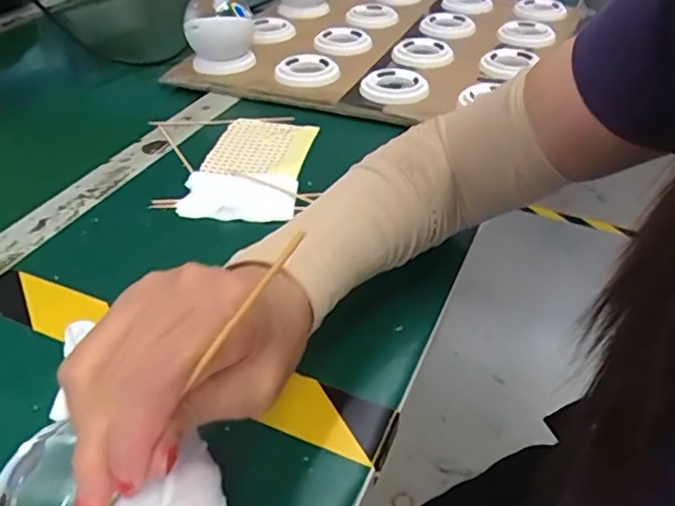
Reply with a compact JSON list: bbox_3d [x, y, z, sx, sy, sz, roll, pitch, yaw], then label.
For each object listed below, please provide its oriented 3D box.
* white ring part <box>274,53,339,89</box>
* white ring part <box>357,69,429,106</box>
[{"bbox_3d":[-0.040,-0.210,0.684,0.068,0.022,0.068,0,40,0],"label":"white ring part"},{"bbox_3d":[0.057,-0.180,0.645,0.073,0.017,0.073,0,40,0],"label":"white ring part"}]

